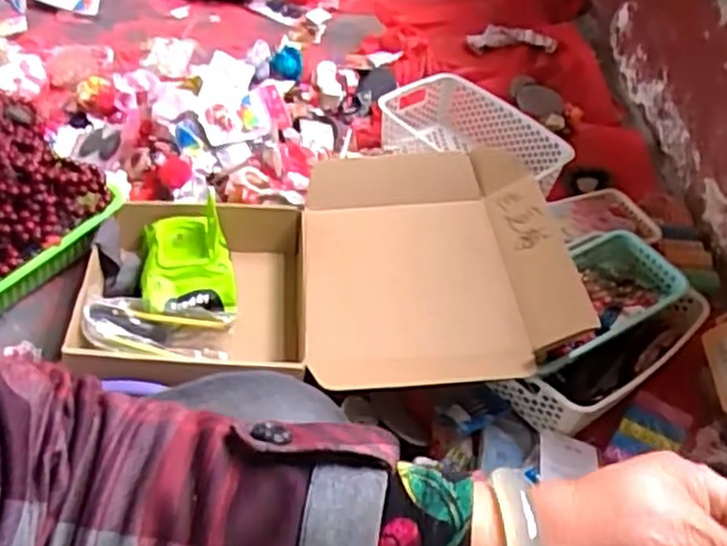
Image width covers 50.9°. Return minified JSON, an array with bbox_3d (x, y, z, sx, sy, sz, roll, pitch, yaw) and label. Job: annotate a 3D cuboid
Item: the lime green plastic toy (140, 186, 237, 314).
[{"bbox_3d":[-0.235,-0.014,1.011,0.112,0.044,0.206,-8,48,-13],"label":"lime green plastic toy"}]

